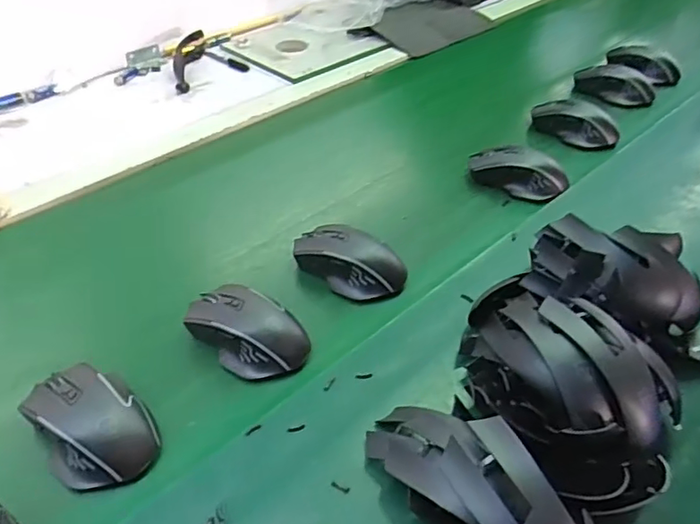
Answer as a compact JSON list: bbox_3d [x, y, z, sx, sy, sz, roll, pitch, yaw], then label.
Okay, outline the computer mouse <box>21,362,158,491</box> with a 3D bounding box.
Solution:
[{"bbox_3d":[-0.195,0.119,0.437,0.071,0.034,0.106,-31,50,-30],"label":"computer mouse"}]

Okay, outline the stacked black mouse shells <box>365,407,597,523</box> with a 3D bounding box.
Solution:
[{"bbox_3d":[0.082,0.146,0.375,0.168,0.067,0.062,28,49,28],"label":"stacked black mouse shells"}]

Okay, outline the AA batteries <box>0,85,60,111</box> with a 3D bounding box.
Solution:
[{"bbox_3d":[-0.485,-0.242,0.860,0.098,0.018,0.012,-21,46,-22],"label":"AA batteries"}]

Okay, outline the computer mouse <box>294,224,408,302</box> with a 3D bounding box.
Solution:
[{"bbox_3d":[-0.002,-0.003,0.576,0.111,0.033,0.060,31,50,30],"label":"computer mouse"}]

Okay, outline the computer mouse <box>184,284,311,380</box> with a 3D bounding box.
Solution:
[{"bbox_3d":[-0.092,0.057,0.507,0.111,0.035,0.061,25,48,26],"label":"computer mouse"}]

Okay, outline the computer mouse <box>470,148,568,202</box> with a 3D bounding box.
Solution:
[{"bbox_3d":[0.202,-0.108,0.696,0.120,0.040,0.055,22,46,23],"label":"computer mouse"}]

